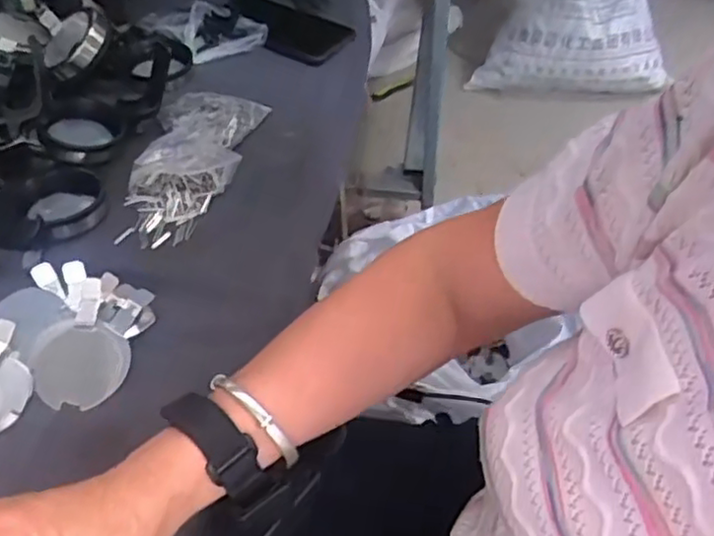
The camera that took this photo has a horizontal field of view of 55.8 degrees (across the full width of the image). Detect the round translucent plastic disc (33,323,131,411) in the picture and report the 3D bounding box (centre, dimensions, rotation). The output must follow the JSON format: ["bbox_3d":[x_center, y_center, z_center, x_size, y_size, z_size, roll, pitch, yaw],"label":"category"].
[{"bbox_3d":[-0.181,0.064,0.444,0.059,0.004,0.055,1,66,-1],"label":"round translucent plastic disc"}]

